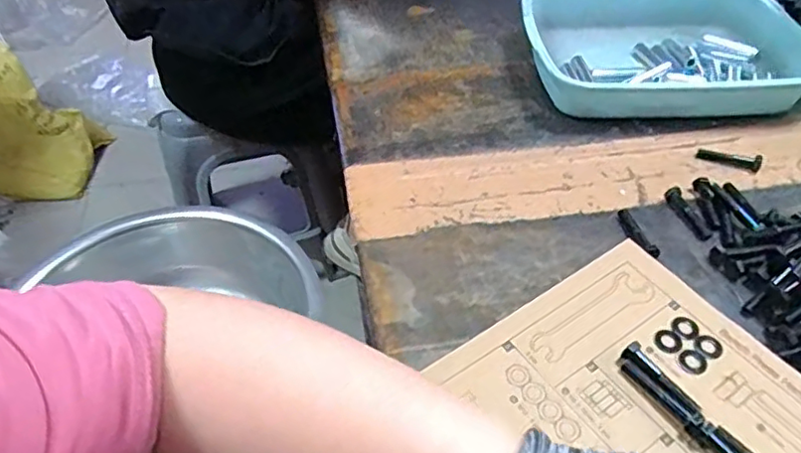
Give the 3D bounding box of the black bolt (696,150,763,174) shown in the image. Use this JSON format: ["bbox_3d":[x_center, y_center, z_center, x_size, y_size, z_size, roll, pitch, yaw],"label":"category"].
[{"bbox_3d":[0.340,-0.073,0.622,0.060,0.012,0.016,17,49,16],"label":"black bolt"}]

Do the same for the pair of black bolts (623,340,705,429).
[{"bbox_3d":[0.176,0.110,0.409,0.017,0.014,0.065,-22,50,-19],"label":"pair of black bolts"}]

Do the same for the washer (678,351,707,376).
[{"bbox_3d":[0.210,0.097,0.431,0.020,0.004,0.019,-28,52,-24],"label":"washer"}]

